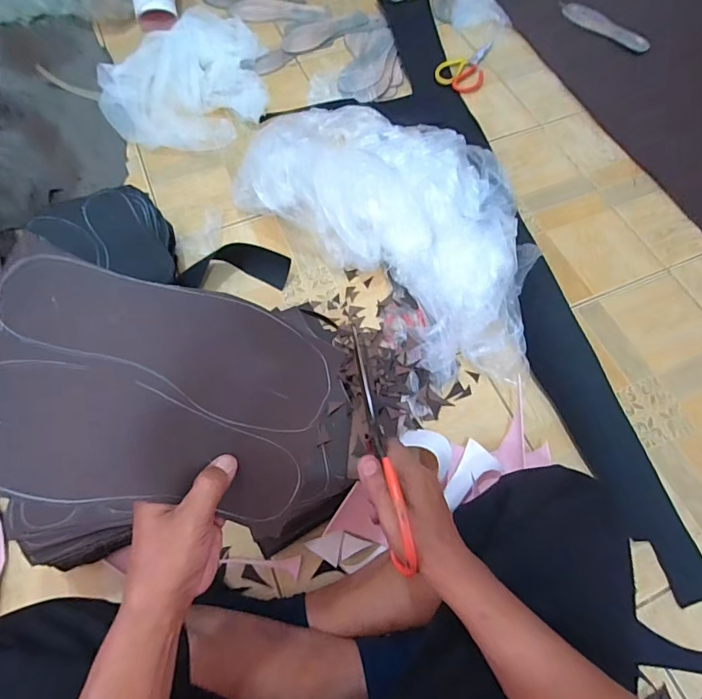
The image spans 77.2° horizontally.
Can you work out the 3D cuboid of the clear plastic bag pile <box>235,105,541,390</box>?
[{"bbox_3d":[0.095,-0.258,0.759,0.377,0.108,0.655,-40,72,-19],"label":"clear plastic bag pile"}]

